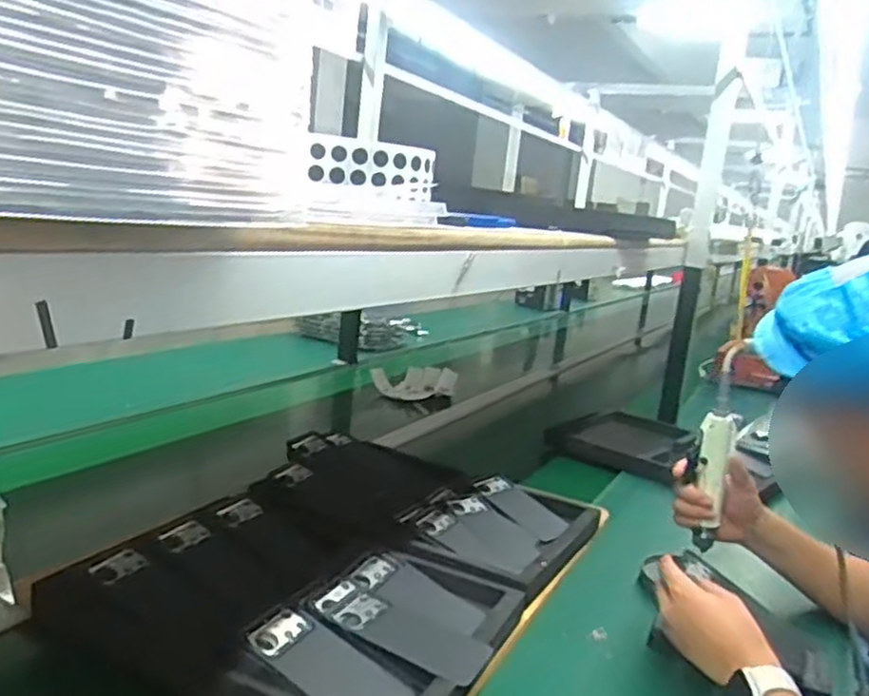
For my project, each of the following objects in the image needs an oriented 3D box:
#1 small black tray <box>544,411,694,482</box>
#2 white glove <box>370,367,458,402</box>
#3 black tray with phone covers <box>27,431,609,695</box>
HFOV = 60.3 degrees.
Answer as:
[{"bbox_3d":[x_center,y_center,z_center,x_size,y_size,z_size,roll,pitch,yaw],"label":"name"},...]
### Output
[{"bbox_3d":[0.395,0.195,1.537,0.260,0.054,0.252,15,13,39],"label":"small black tray"},{"bbox_3d":[-0.051,0.093,1.877,0.167,0.055,0.204,14,14,30],"label":"white glove"},{"bbox_3d":[-0.084,0.249,0.924,0.430,0.065,0.624,12,11,25],"label":"black tray with phone covers"}]

